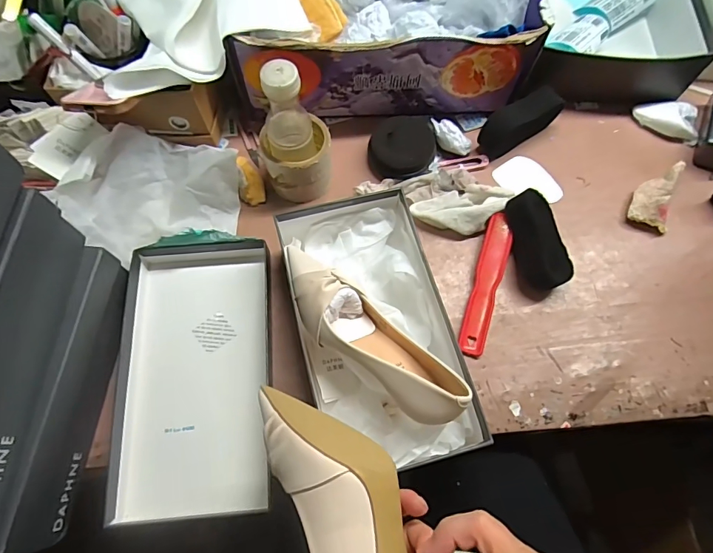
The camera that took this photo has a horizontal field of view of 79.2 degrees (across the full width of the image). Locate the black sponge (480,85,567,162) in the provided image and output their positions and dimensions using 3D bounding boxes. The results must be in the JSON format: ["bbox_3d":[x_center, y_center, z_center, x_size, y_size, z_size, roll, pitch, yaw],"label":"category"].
[{"bbox_3d":[0.231,-0.218,0.621,0.125,0.053,0.048,-35,73,-13],"label":"black sponge"}]

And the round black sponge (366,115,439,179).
[{"bbox_3d":[0.065,-0.181,0.608,0.093,0.036,0.091,0,69,-1],"label":"round black sponge"}]

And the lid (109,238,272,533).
[{"bbox_3d":[-0.182,0.114,0.513,0.165,0.066,0.309,-5,69,-3],"label":"lid"}]

